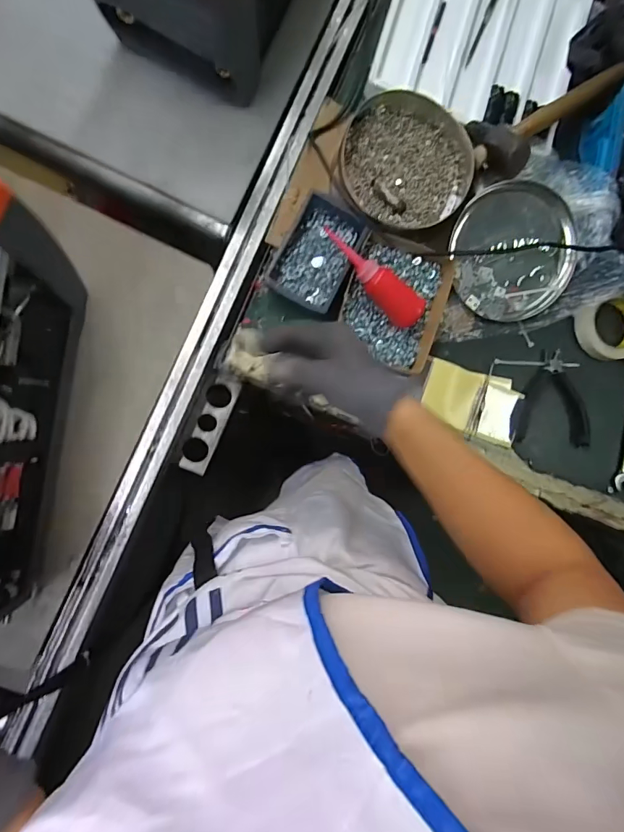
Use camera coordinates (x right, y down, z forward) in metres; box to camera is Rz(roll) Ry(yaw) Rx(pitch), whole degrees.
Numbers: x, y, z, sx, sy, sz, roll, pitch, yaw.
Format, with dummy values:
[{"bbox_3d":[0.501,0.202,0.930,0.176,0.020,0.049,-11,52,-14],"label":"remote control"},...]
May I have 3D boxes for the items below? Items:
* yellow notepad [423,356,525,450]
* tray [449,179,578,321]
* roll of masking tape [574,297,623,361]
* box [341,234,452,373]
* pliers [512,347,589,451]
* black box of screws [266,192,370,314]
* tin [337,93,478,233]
[{"bbox_3d":[0.243,-0.027,0.652,0.155,0.040,0.105,20,88,-5],"label":"yellow notepad"},{"bbox_3d":[0.293,-0.240,0.621,0.176,0.025,0.182,0,105,0],"label":"tray"},{"bbox_3d":[0.470,-0.134,0.650,0.100,0.024,0.092,0,89,-9],"label":"roll of masking tape"},{"bbox_3d":[0.118,-0.158,0.591,0.139,0.030,0.173,20,88,-5],"label":"box"},{"bbox_3d":[0.375,-0.028,0.649,0.126,0.009,0.143,7,88,-8],"label":"pliers"},{"bbox_3d":[0.006,-0.218,0.575,0.094,0.037,0.145,27,87,-5],"label":"black box of screws"},{"bbox_3d":[0.130,-0.366,0.596,0.189,0.066,0.187,0,90,-6],"label":"tin"}]

